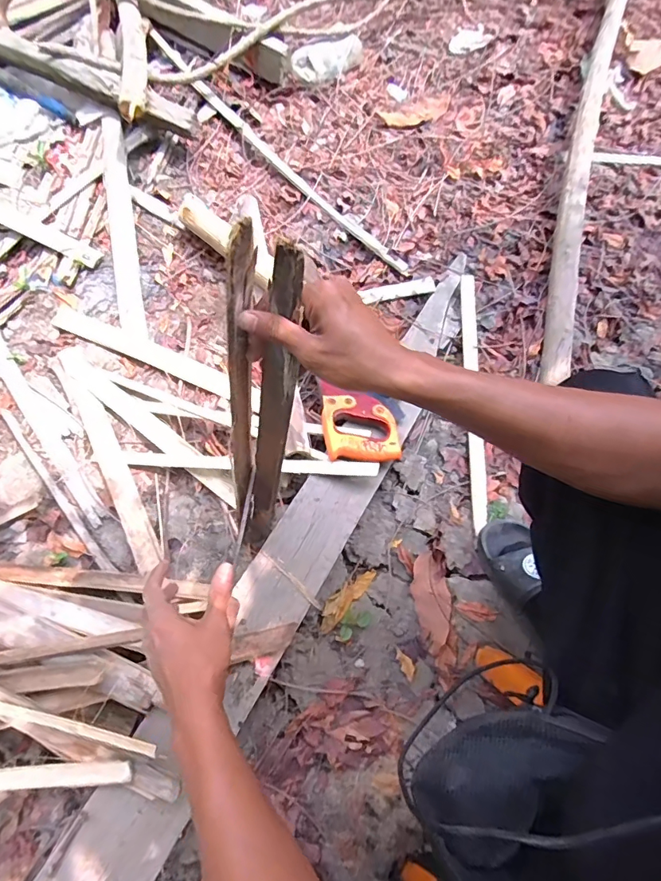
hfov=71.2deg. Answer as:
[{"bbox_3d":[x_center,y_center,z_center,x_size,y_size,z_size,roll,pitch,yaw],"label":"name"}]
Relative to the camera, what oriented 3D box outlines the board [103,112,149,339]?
[{"bbox_3d":[-0.430,-0.457,0.942,0.052,0.021,0.553,-9,72,-12],"label":"board"}]

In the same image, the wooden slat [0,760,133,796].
[{"bbox_3d":[-0.453,0.412,0.548,0.491,0.022,0.025,-13,67,13],"label":"wooden slat"}]

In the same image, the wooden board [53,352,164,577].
[{"bbox_3d":[-0.379,0.014,0.778,0.043,0.009,0.435,-29,66,-9],"label":"wooden board"}]

